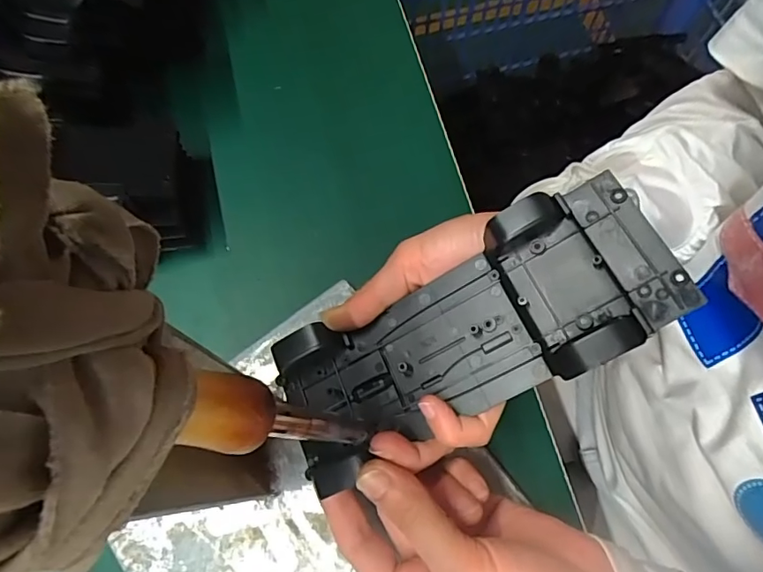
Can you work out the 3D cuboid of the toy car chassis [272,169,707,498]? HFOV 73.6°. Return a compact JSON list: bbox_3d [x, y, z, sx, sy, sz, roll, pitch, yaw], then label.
[{"bbox_3d":[0.037,0.021,0.237,0.184,0.023,0.075,-28,70,15],"label":"toy car chassis"}]

